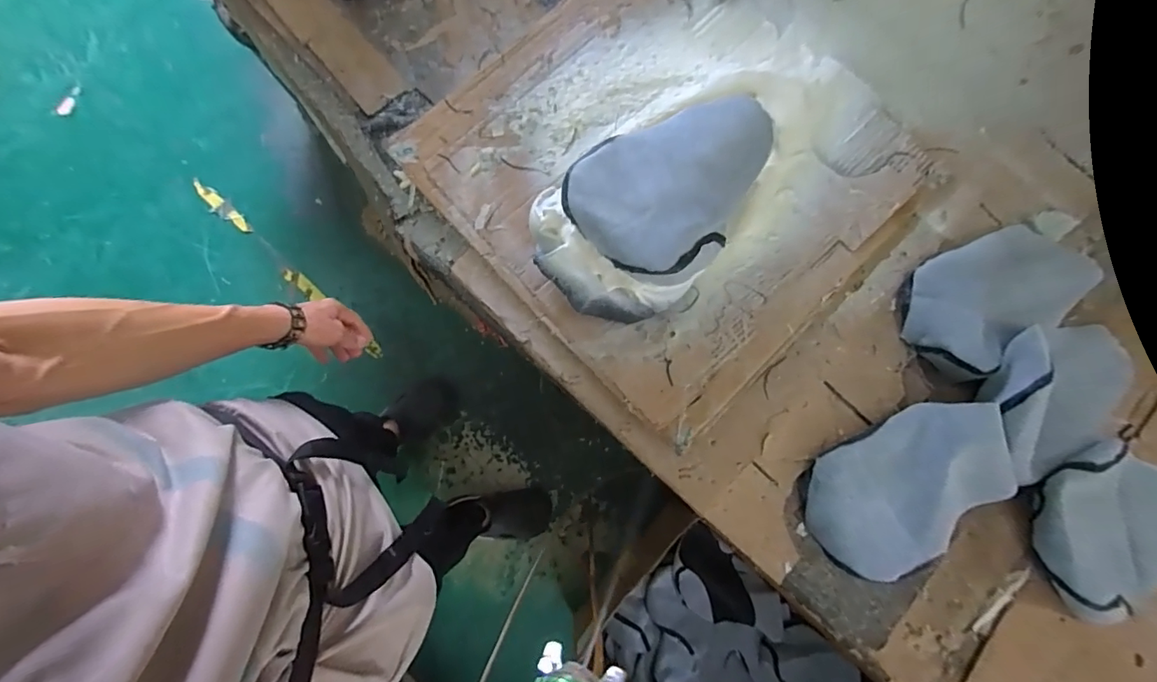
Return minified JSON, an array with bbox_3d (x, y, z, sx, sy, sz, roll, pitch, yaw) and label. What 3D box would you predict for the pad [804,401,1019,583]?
[{"bbox_3d":[0.414,0.184,0.616,0.263,0.043,0.158,-27,81,-4],"label":"pad"}]

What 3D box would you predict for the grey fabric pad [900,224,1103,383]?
[{"bbox_3d":[0.583,-0.073,0.684,0.311,0.081,0.157,-28,81,-5],"label":"grey fabric pad"}]

